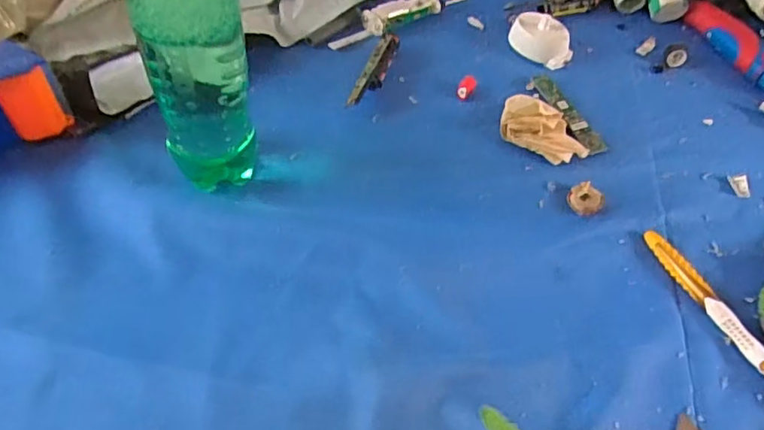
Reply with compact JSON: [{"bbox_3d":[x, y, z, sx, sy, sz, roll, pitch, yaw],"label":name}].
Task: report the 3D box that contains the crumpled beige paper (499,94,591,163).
[{"bbox_3d":[0.129,-0.072,0.473,0.044,0.026,0.077,-34,63,-27],"label":"crumpled beige paper"}]

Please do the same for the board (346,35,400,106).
[{"bbox_3d":[-0.006,-0.122,0.501,0.017,0.019,0.104,16,53,6],"label":"board"}]

